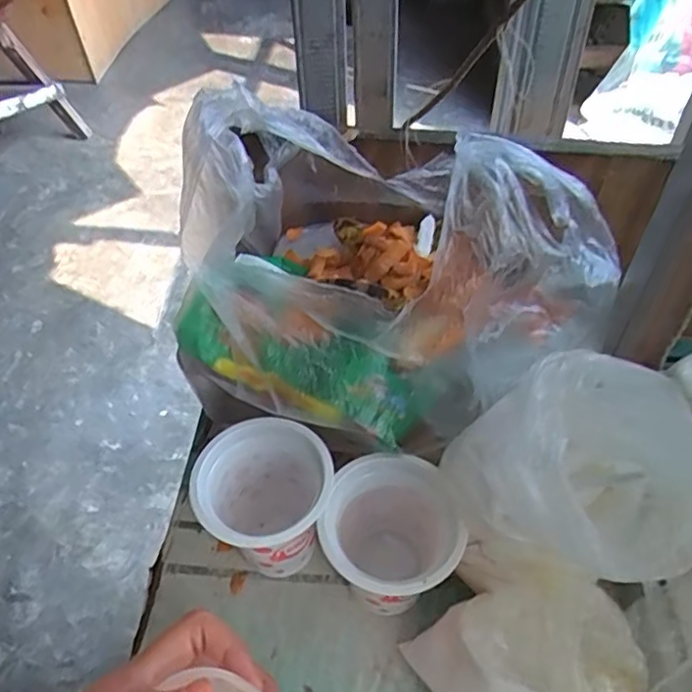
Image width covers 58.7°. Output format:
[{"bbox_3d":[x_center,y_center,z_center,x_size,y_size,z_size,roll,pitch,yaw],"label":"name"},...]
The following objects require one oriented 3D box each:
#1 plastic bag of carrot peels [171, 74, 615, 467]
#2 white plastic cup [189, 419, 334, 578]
[{"bbox_3d":[0.028,-0.054,0.319,0.201,0.136,0.164,14,51,14],"label":"plastic bag of carrot peels"},{"bbox_3d":[-0.038,0.093,0.339,0.068,0.094,0.060,-28,54,-20],"label":"white plastic cup"}]

